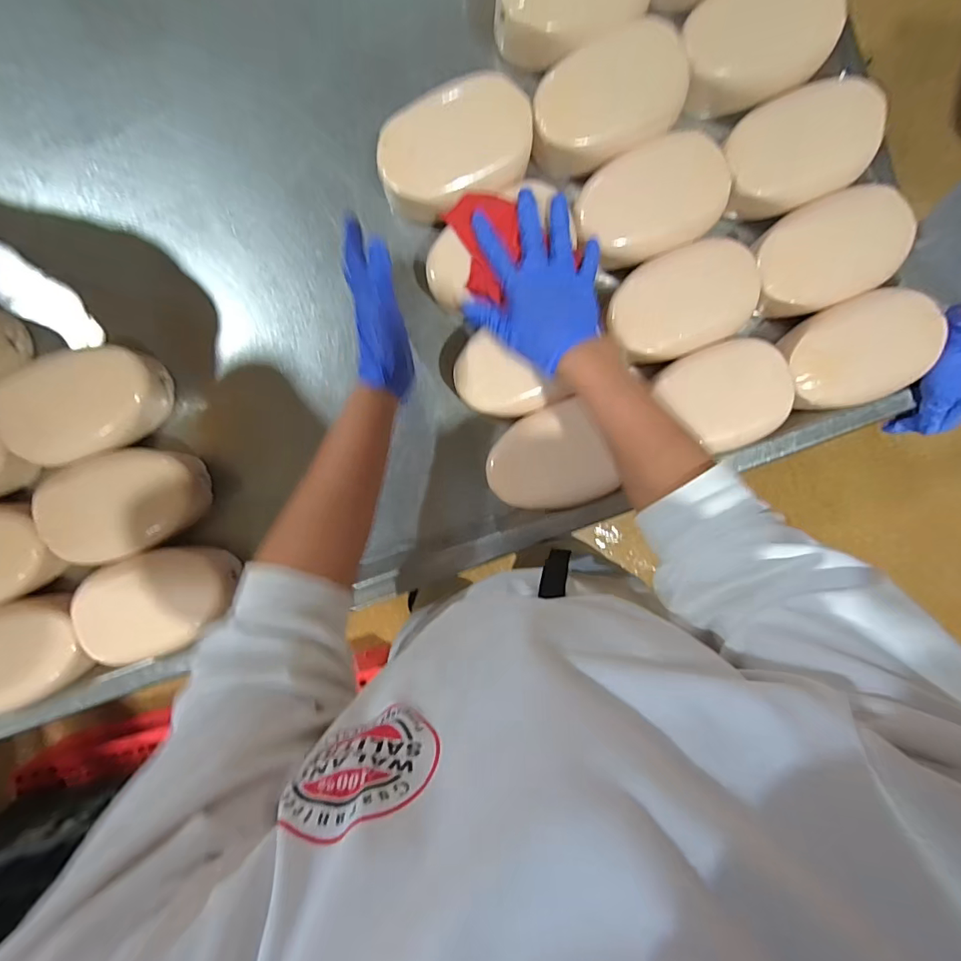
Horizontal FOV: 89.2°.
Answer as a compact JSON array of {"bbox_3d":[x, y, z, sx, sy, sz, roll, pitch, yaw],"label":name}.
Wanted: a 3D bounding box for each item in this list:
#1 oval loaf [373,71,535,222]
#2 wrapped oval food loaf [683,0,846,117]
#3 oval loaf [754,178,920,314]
[{"bbox_3d":[-0.025,-0.317,0.481,0.151,0.070,0.095,-22,96,1],"label":"oval loaf"},{"bbox_3d":[0.272,-0.427,0.469,0.142,0.063,0.102,-15,96,1],"label":"wrapped oval food loaf"},{"bbox_3d":[0.347,-0.229,0.496,0.145,0.059,0.101,-24,94,0],"label":"oval loaf"}]

